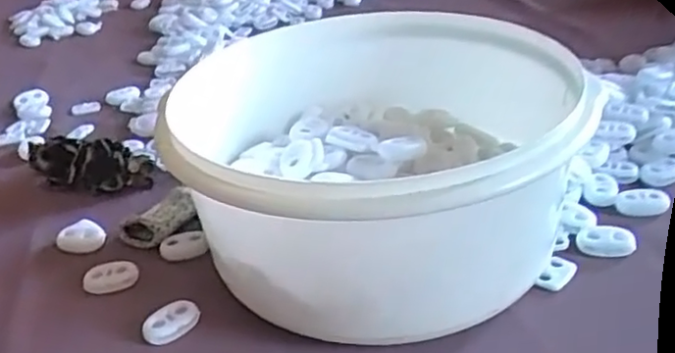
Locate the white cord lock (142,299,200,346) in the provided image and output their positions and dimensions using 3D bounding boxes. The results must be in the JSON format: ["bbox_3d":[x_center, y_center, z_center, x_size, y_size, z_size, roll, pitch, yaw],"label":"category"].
[{"bbox_3d":[-0.064,0.057,0.260,0.022,0.007,0.014,-24,35,-26],"label":"white cord lock"}]

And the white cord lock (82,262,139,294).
[{"bbox_3d":[-0.098,0.043,0.288,0.023,0.007,0.010,-15,32,-14],"label":"white cord lock"}]

